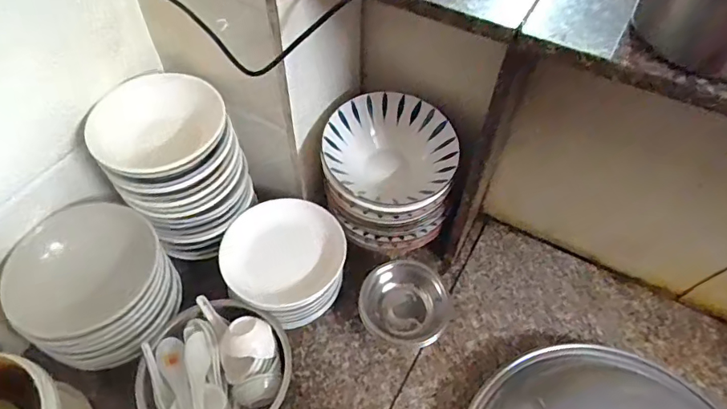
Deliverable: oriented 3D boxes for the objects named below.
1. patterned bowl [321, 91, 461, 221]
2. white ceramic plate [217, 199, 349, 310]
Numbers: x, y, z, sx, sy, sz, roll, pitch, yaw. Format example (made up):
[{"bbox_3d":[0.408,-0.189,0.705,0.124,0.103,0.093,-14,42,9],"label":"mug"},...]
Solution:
[{"bbox_3d":[0.035,-0.071,0.711,0.182,0.072,0.184,1,52,-1],"label":"patterned bowl"},{"bbox_3d":[-0.116,0.067,0.711,0.170,0.061,0.142,-15,54,-12],"label":"white ceramic plate"}]

